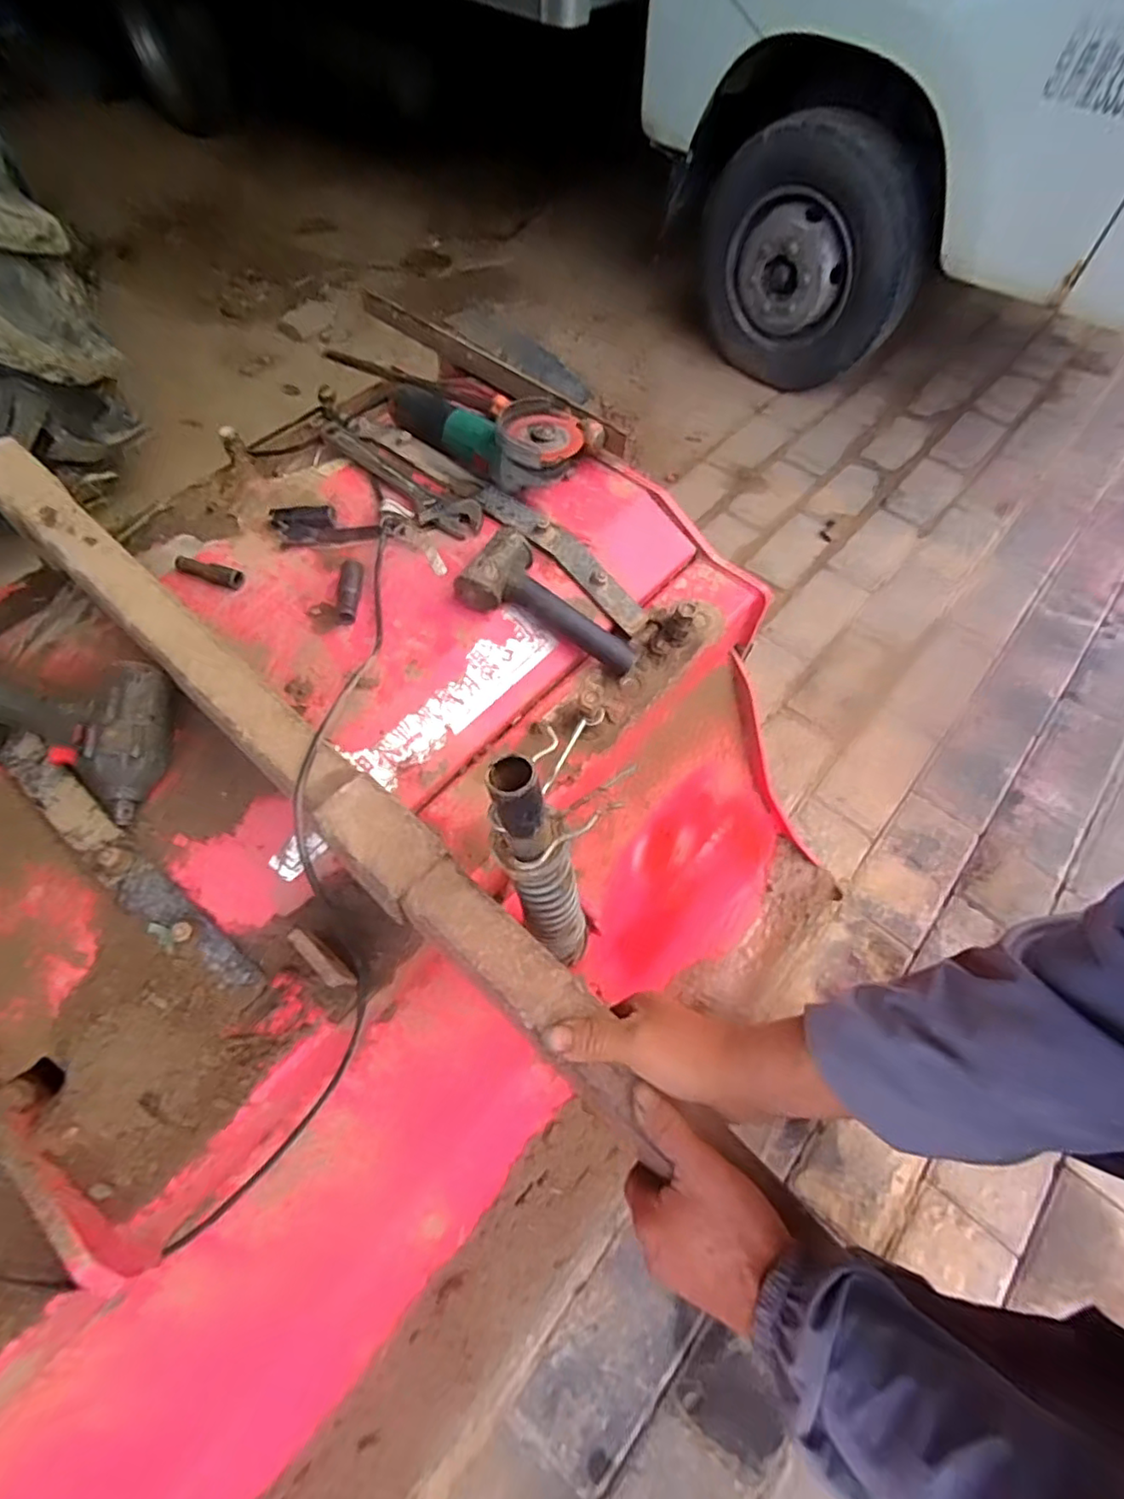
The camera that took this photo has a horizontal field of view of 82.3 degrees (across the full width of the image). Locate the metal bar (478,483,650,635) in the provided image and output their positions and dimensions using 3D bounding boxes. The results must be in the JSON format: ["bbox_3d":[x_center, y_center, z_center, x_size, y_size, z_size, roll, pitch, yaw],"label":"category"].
[{"bbox_3d":[0.002,-0.250,0.802,0.268,0.031,0.048,42,65,8],"label":"metal bar"}]

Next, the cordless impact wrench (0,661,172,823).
[{"bbox_3d":[-0.495,-0.018,0.587,0.260,0.101,0.121,7,58,3],"label":"cordless impact wrench"}]

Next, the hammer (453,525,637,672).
[{"bbox_3d":[-0.008,-0.164,0.736,0.216,0.051,0.095,28,59,-12],"label":"hammer"}]

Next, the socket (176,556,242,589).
[{"bbox_3d":[-0.404,-0.206,0.738,0.083,0.016,0.023,20,60,13],"label":"socket"}]

